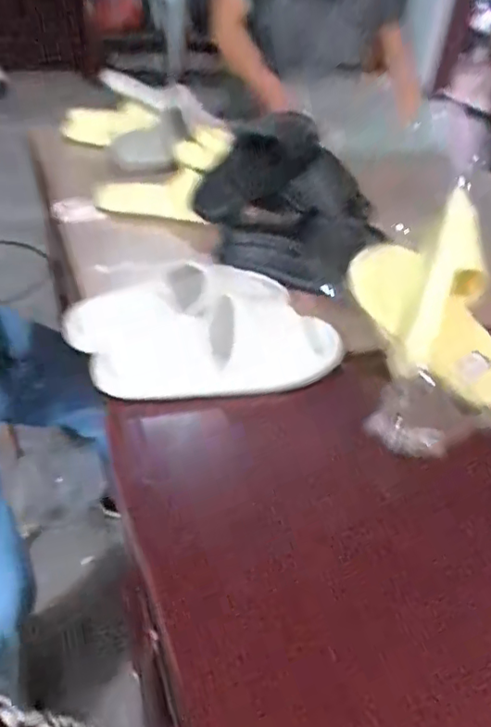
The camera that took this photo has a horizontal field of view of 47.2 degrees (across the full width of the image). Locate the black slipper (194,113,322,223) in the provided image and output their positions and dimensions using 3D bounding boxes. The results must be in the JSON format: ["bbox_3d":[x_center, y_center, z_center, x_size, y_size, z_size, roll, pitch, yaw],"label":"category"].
[{"bbox_3d":[0.026,-0.334,0.953,0.276,0.106,0.076,-36,52,-16],"label":"black slipper"}]

